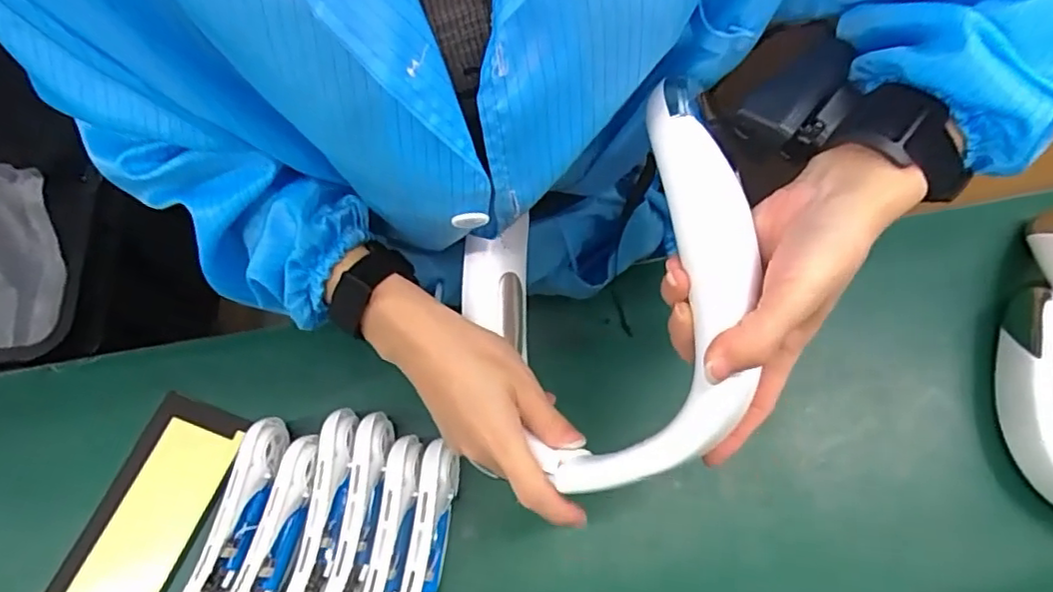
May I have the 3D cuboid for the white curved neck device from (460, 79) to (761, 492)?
[{"bbox_3d":[0.041,0.006,0.351,0.181,0.046,0.195,-9,82,41],"label":"white curved neck device"}]

